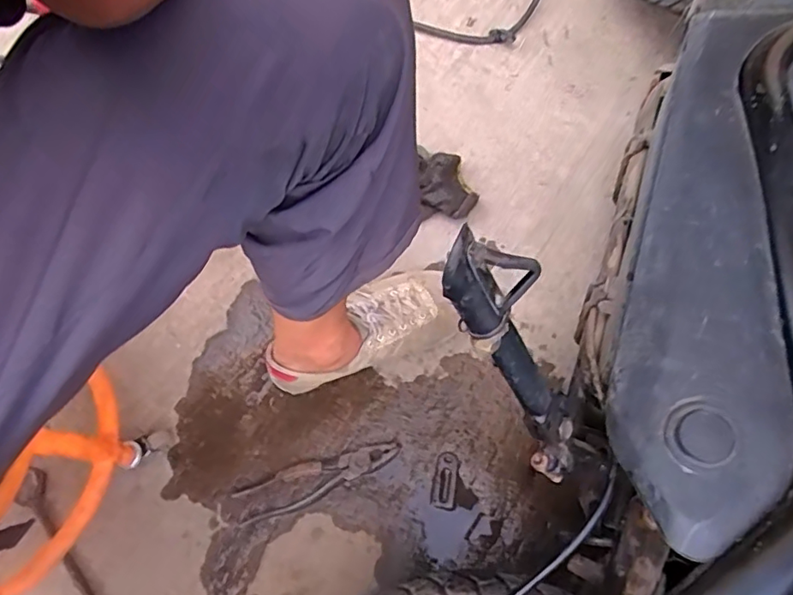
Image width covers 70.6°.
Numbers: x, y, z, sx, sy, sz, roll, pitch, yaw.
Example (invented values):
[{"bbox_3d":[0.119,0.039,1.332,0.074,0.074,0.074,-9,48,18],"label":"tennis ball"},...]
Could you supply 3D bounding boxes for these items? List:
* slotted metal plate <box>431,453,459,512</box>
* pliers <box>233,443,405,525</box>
[{"bbox_3d":[0.058,0.217,0.662,0.029,0.009,0.063,8,67,2],"label":"slotted metal plate"},{"bbox_3d":[-0.091,0.210,0.657,0.195,0.011,0.044,-19,69,-10],"label":"pliers"}]

